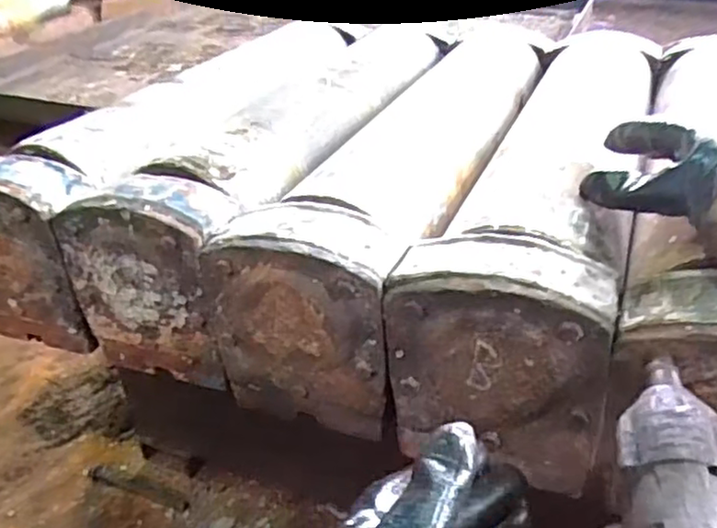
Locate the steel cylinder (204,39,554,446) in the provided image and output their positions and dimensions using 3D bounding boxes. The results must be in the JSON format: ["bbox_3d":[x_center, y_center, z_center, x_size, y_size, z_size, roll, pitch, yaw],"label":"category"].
[{"bbox_3d":[0.083,-0.123,0.816,0.177,0.167,0.705,13,36,21],"label":"steel cylinder"}]

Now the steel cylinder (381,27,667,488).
[{"bbox_3d":[0.222,-0.093,0.760,0.164,0.171,0.690,11,35,19],"label":"steel cylinder"}]

